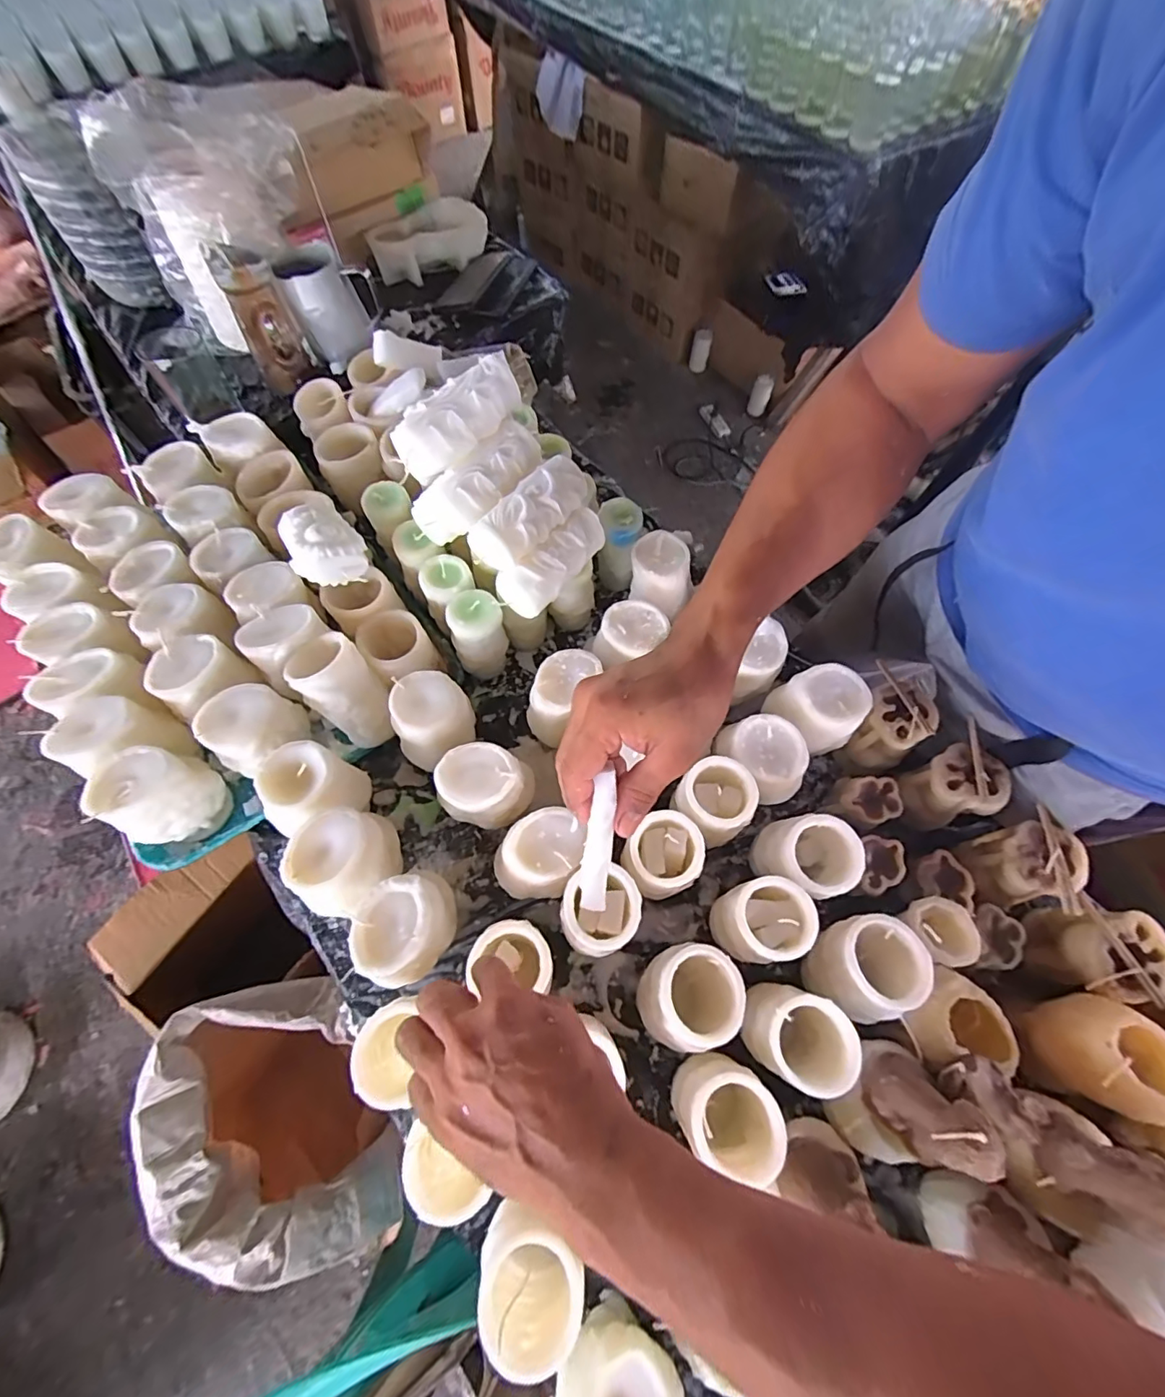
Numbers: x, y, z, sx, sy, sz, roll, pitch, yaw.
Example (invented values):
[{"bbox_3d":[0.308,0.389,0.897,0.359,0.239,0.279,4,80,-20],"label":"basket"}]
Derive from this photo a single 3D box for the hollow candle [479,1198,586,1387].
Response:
[{"bbox_3d":[-0.029,0.350,0.322,0.058,0.075,0.060,-15,66,-8],"label":"hollow candle"}]

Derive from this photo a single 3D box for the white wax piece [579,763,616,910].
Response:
[{"bbox_3d":[0.010,0.090,0.332,0.017,0.005,0.100,6,105,0],"label":"white wax piece"}]

